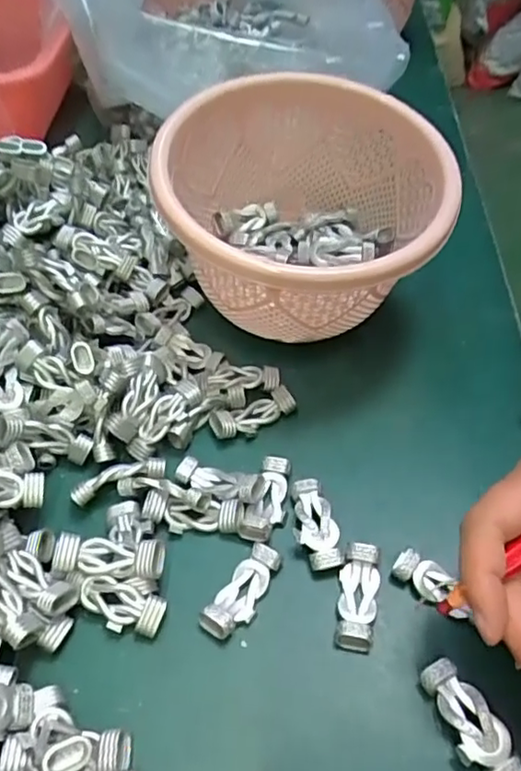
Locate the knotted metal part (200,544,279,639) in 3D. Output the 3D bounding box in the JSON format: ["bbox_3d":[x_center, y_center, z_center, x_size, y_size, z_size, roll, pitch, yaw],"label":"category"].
[{"bbox_3d":[-0.008,0.085,0.253,0.017,0.010,0.042,22,54,19],"label":"knotted metal part"}]

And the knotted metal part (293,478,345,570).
[{"bbox_3d":[0.023,0.061,0.269,0.018,0.008,0.042,-10,51,-7],"label":"knotted metal part"}]

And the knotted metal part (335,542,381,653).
[{"bbox_3d":[0.040,0.086,0.250,0.016,0.010,0.042,6,51,7],"label":"knotted metal part"}]

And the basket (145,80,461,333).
[{"bbox_3d":[0.023,-0.081,0.324,0.135,0.101,0.139,8,51,8],"label":"basket"}]

